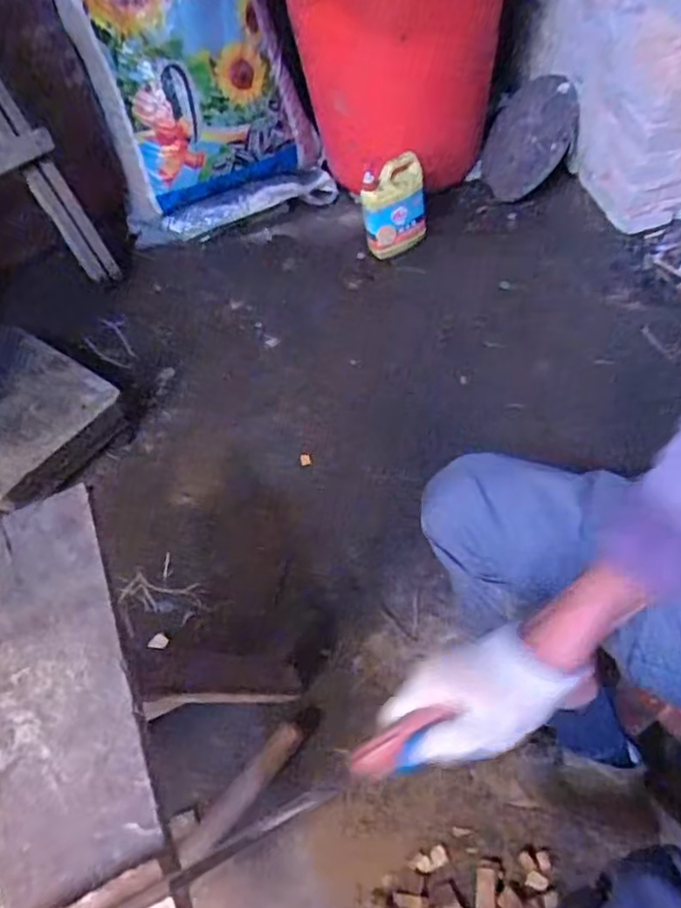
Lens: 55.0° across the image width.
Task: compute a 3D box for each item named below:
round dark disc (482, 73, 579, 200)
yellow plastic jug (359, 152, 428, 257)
[{"bbox_3d":[0.429,-0.731,1.504,0.018,0.261,0.193,-4,64,-34],"label":"round dark disc"},{"bbox_3d":[0.124,-0.569,1.520,0.143,0.211,0.090,-4,57,2],"label":"yellow plastic jug"}]

